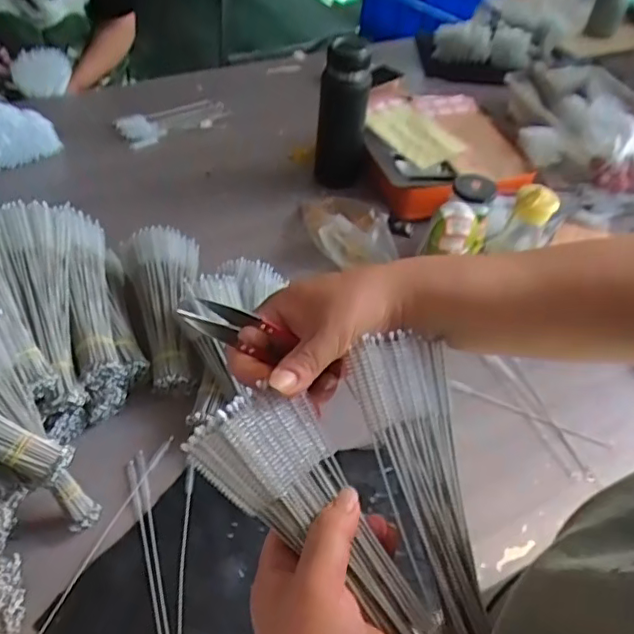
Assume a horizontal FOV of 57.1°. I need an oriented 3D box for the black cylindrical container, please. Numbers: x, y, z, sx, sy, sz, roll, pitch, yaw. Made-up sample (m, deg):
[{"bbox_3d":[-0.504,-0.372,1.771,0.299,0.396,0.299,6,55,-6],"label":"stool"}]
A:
[{"bbox_3d":[0.042,-0.321,0.957,0.083,0.263,0.076,3,48,-3],"label":"black cylindrical container"}]

